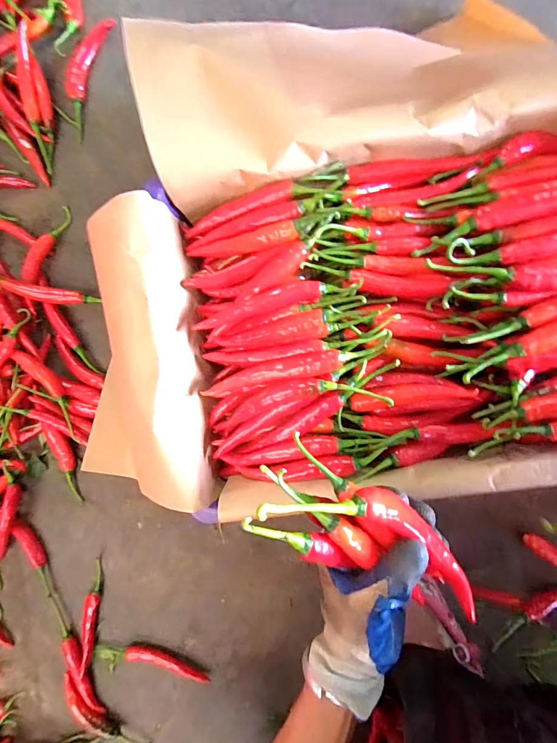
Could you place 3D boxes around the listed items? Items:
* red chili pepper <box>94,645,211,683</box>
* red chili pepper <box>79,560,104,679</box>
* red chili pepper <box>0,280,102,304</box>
[{"bbox_3d":[-0.168,0.384,0.487,0.153,0.016,0.035,3,90,7],"label":"red chili pepper"},{"bbox_3d":[-0.250,0.326,0.494,0.020,0.010,0.151,8,91,7],"label":"red chili pepper"},{"bbox_3d":[-0.286,-0.097,0.470,0.116,0.017,0.019,8,91,-9],"label":"red chili pepper"}]

